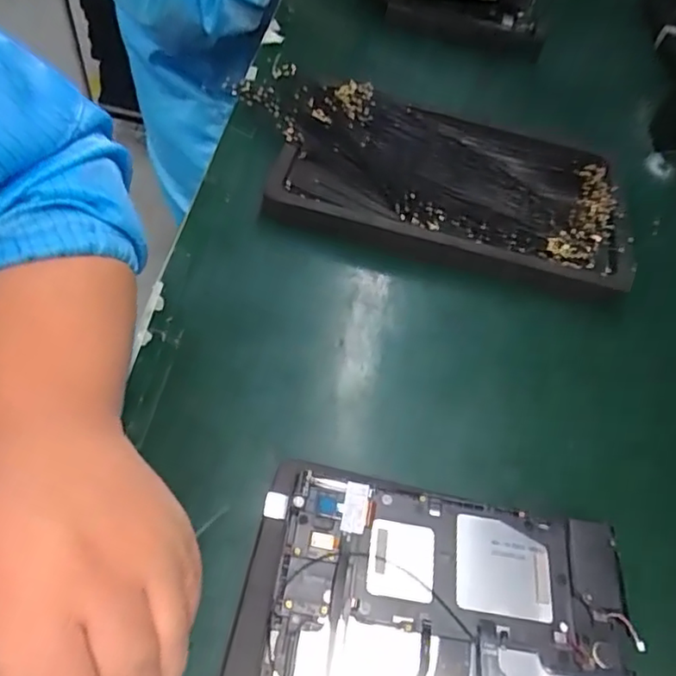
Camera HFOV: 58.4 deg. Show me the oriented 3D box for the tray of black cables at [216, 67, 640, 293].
[{"bbox_3d":[0.064,-0.124,0.433,0.275,0.024,0.153,13,52,6],"label":"tray of black cables"}]

